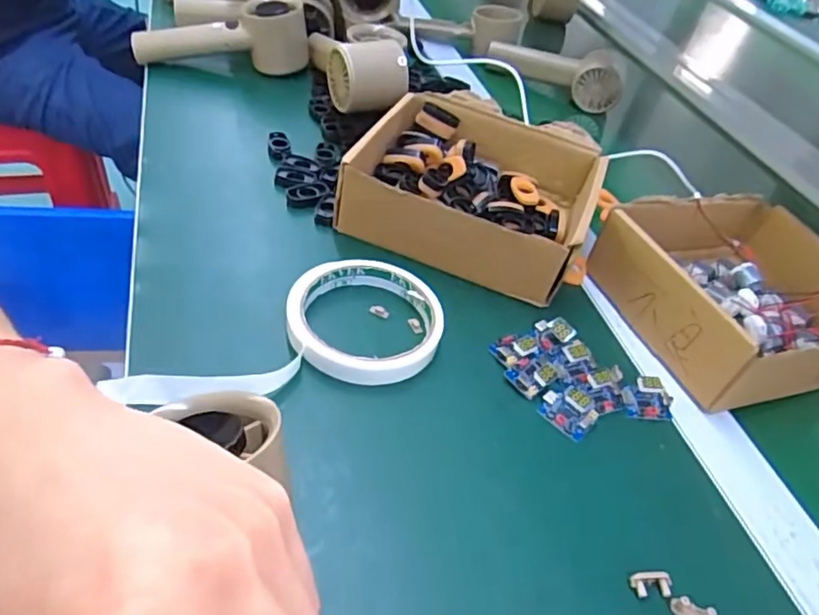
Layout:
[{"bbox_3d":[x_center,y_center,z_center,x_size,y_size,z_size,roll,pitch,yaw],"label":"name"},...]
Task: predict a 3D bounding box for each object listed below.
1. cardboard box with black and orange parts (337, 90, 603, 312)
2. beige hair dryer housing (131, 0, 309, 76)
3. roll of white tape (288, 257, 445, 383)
[{"bbox_3d":[0.050,-0.089,0.457,0.165,0.059,0.151,20,44,10],"label":"cardboard box with black and orange parts"},{"bbox_3d":[-0.178,-0.267,0.580,0.159,0.060,0.051,3,44,-12],"label":"beige hair dryer housing"},{"bbox_3d":[-0.025,0.007,0.366,0.088,0.025,0.086,8,43,-7],"label":"roll of white tape"}]

